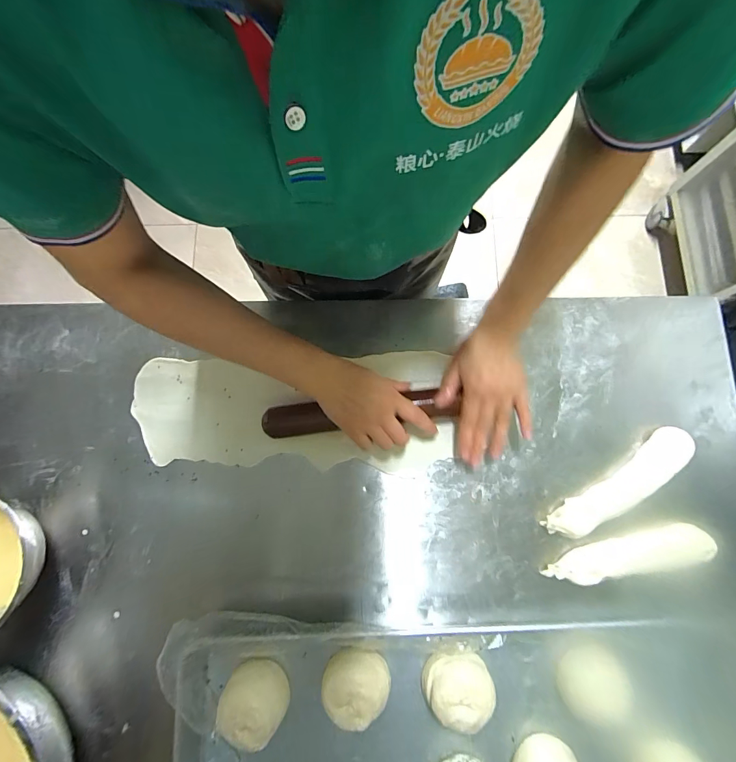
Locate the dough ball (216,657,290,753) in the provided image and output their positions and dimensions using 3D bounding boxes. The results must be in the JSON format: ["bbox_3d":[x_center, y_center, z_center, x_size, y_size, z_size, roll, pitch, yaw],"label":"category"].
[{"bbox_3d":[-0.126,0.358,0.400,0.069,0.040,0.073,0,79,1],"label":"dough ball"}]

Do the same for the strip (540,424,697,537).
[{"bbox_3d":[0.316,0.131,0.450,0.211,0.022,0.046,-34,81,-5],"label":"strip"}]

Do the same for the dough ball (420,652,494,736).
[{"bbox_3d":[0.100,0.337,0.401,0.071,0.039,0.069,0,79,1],"label":"dough ball"}]

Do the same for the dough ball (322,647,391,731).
[{"bbox_3d":[-0.013,0.340,0.403,0.076,0.038,0.067,7,80,3],"label":"dough ball"}]

